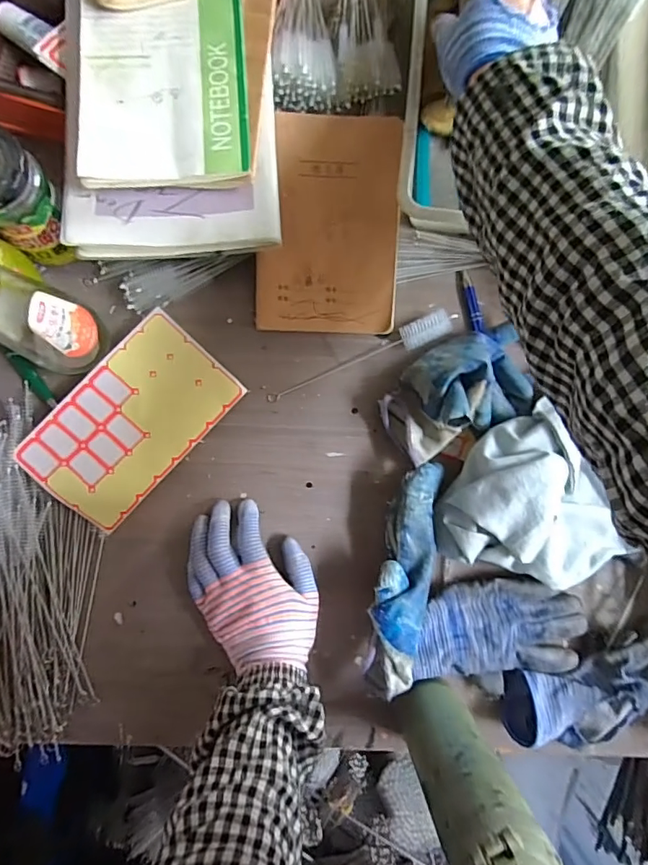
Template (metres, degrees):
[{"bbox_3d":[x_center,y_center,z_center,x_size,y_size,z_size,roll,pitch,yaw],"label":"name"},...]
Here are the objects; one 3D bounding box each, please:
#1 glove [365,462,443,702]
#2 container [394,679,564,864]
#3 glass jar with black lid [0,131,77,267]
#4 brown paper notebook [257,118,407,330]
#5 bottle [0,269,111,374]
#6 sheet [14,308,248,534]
[{"bbox_3d":[0.078,0.132,0.463,0.056,0.055,0.205,9,86,3],"label":"glove"},{"bbox_3d":[0.108,0.261,0.364,0.063,0.210,0.060,0,85,2],"label":"container"},{"bbox_3d":[-0.267,-0.200,0.430,0.064,0.124,0.067,0,85,2],"label":"glass jar with black lid"},{"bbox_3d":[0.005,-0.201,0.476,0.138,0.012,0.196,2,105,-3],"label":"brown paper notebook"},{"bbox_3d":[-0.249,-0.094,0.385,0.064,0.197,0.065,26,87,4],"label":"bottle"},{"bbox_3d":[-0.189,-0.012,0.476,0.119,0.007,0.198,44,82,-6],"label":"sheet"}]

